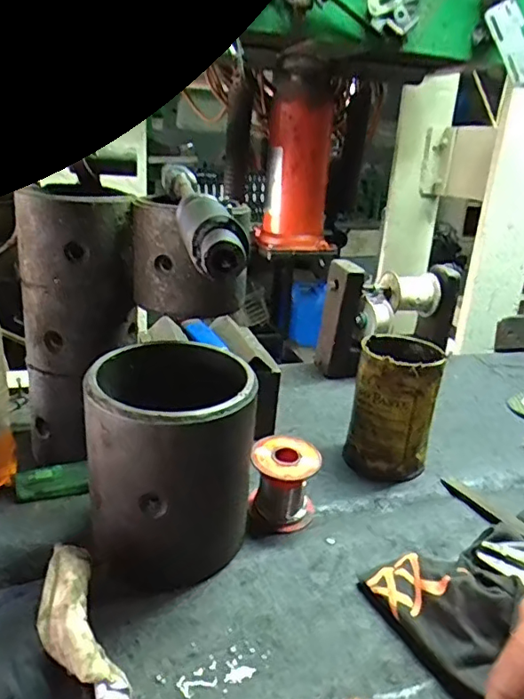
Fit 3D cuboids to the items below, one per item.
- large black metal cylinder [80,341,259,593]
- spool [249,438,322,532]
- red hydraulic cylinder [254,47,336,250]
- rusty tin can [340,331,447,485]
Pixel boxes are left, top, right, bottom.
[{"bbox_3d":[-0.062,0.079,0.383,0.107,0.133,0.102,2,21,-9],"label":"large black metal cylinder"},{"bbox_3d":[0.017,0.106,0.432,0.051,0.058,0.051,5,21,-2],"label":"spool"},{"bbox_3d":[0.061,-0.304,0.883,0.106,0.276,0.088,-1,22,-17],"label":"red hydraulic cylinder"},{"bbox_3d":[0.122,0.051,0.506,0.072,0.112,0.073,15,23,24],"label":"rusty tin can"}]

